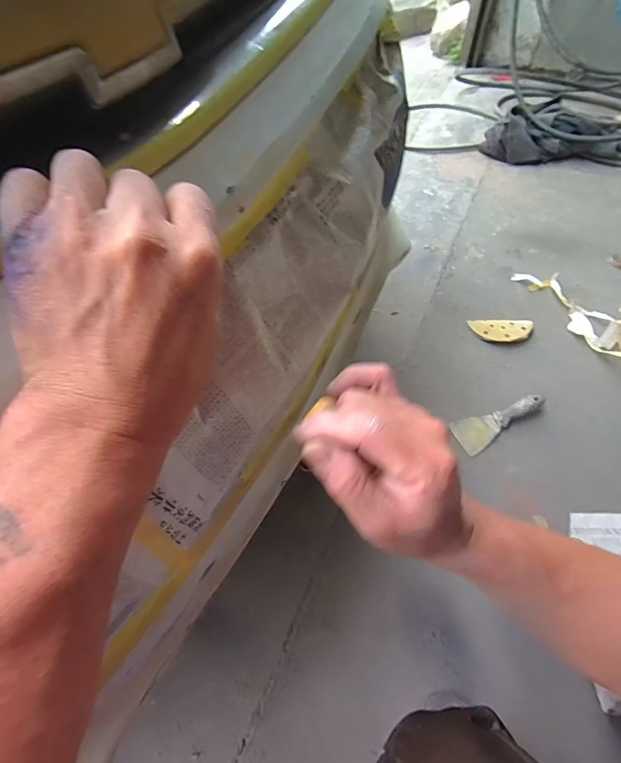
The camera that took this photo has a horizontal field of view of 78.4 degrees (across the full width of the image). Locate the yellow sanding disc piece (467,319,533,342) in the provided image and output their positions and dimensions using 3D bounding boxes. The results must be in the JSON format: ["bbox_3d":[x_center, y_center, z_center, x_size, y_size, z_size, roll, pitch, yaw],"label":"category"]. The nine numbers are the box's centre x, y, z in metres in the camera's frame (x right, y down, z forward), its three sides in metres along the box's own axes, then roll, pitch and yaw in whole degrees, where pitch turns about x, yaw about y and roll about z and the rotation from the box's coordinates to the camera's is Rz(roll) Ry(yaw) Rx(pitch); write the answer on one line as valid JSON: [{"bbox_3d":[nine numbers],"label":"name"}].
[{"bbox_3d":[0.445,-0.119,0.886,0.135,0.019,0.063,-2,58,2],"label":"yellow sanding disc piece"}]

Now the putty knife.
[{"bbox_3d":[0.380,0.070,0.773,0.194,0.021,0.072,-27,61,-13],"label":"putty knife"}]

